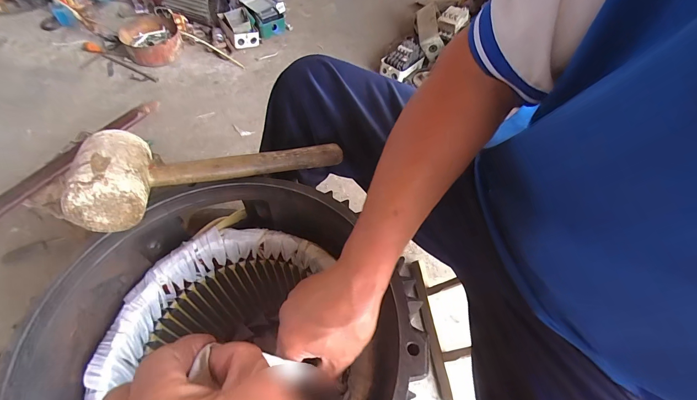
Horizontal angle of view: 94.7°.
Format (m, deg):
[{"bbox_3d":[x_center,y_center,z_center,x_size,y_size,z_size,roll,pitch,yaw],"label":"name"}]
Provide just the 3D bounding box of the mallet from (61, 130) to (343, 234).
[{"bbox_3d":[-0.149,-0.056,0.373,0.295,0.073,0.103,-20,61,-16],"label":"mallet"}]

